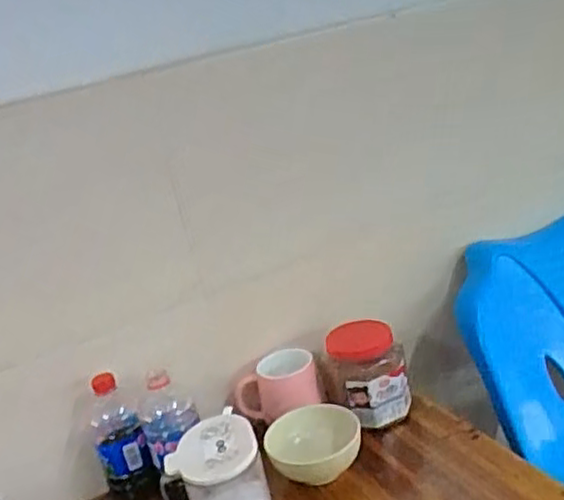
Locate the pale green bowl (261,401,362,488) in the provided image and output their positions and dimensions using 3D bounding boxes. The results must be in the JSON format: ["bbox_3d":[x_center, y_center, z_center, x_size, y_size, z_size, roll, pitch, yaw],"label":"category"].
[{"bbox_3d":[0.039,0.244,0.825,0.112,0.067,0.108,-12,19,4],"label":"pale green bowl"}]

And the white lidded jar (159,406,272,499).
[{"bbox_3d":[-0.077,0.259,0.769,0.109,0.092,0.107,-12,19,4],"label":"white lidded jar"}]

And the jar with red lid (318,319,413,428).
[{"bbox_3d":[0.113,0.165,0.900,0.088,0.116,0.087,-12,19,4],"label":"jar with red lid"}]

